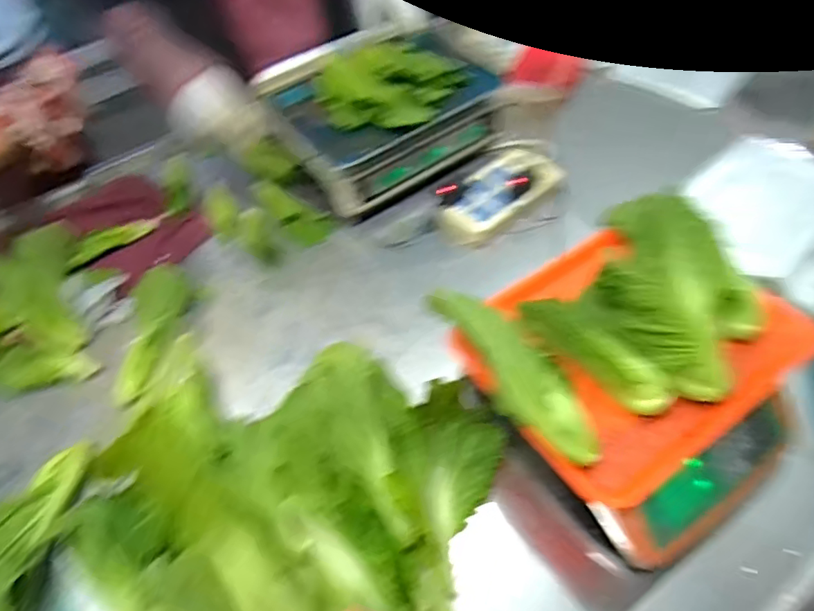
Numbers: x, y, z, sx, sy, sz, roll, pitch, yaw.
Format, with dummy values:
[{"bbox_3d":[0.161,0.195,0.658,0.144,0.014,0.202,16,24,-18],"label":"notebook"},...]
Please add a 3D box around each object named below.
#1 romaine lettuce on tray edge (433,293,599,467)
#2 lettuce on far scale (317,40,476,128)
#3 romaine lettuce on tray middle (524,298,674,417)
[{"bbox_3d":[0.098,0.059,0.494,0.055,0.029,0.197,-34,72,-19],"label":"romaine lettuce on tray edge"},{"bbox_3d":[-0.017,-0.332,0.830,0.227,0.079,0.119,-16,54,-7],"label":"lettuce on far scale"},{"bbox_3d":[0.175,0.043,0.522,0.036,0.040,0.161,-36,58,-20],"label":"romaine lettuce on tray middle"}]

